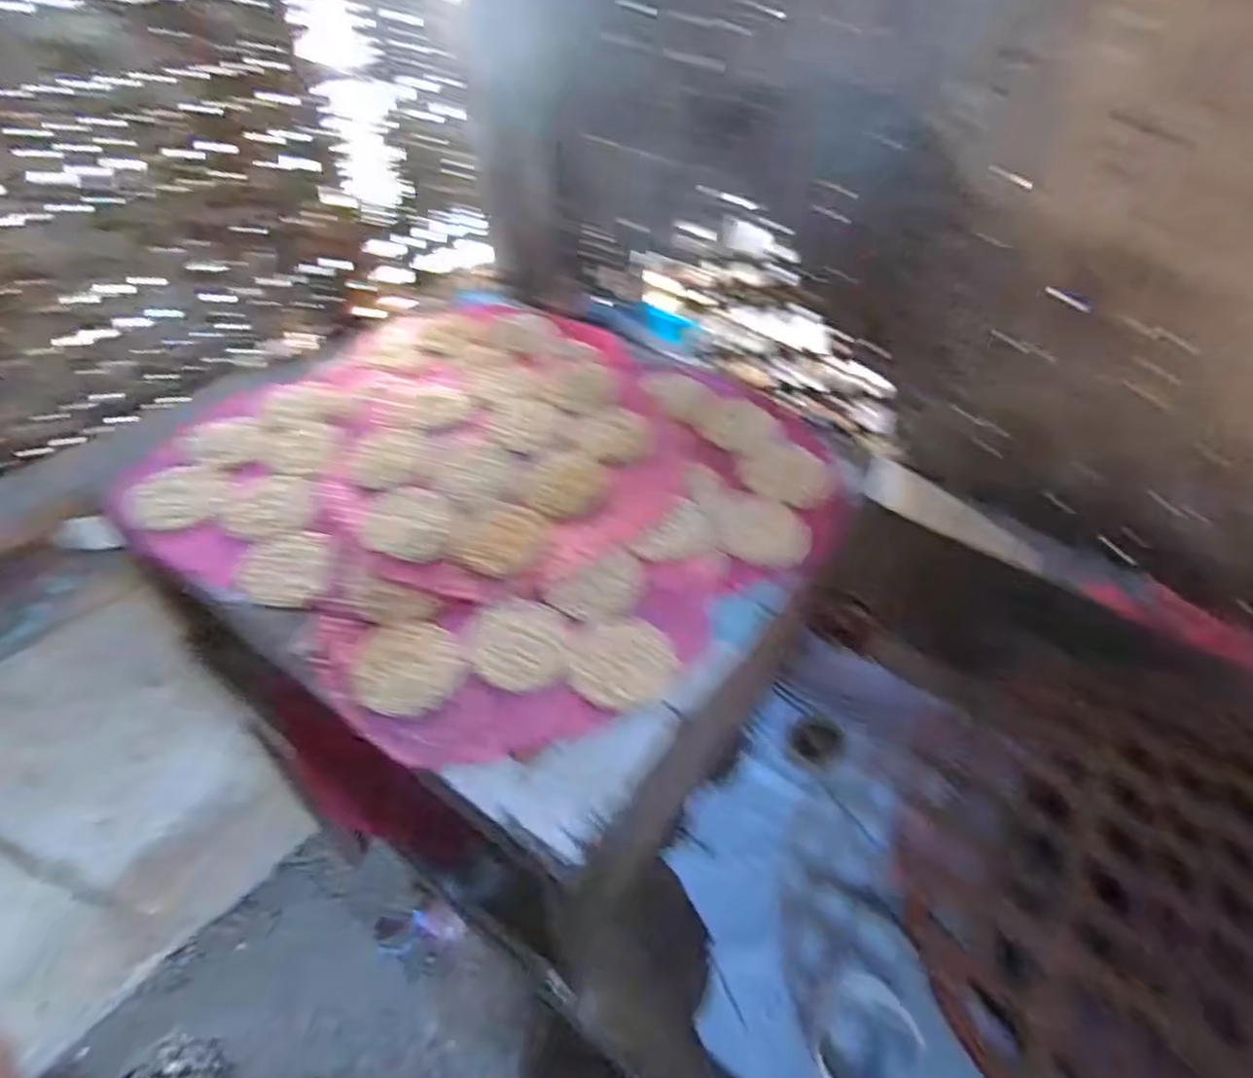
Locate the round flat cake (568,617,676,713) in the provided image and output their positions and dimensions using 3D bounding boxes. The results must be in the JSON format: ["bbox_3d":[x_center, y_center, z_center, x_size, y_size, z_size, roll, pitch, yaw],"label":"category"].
[{"bbox_3d":[-0.003,0.096,0.536,0.081,0.004,0.077,2,46,-2],"label":"round flat cake"}]

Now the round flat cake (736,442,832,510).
[{"bbox_3d":[0.157,-0.066,0.685,0.089,0.013,0.072,19,48,14],"label":"round flat cake"}]

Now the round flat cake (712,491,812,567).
[{"bbox_3d":[0.126,-0.009,0.646,0.090,0.014,0.074,15,47,9],"label":"round flat cake"}]

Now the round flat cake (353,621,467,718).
[{"bbox_3d":[-0.163,0.097,0.523,0.076,0.010,0.075,2,46,-2],"label":"round flat cake"}]

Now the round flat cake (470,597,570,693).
[{"bbox_3d":[-0.083,0.081,0.542,0.073,0.006,0.080,2,46,-2],"label":"round flat cake"}]

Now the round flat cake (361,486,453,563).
[{"bbox_3d":[-0.189,-0.014,0.601,0.070,0.010,0.079,0,46,-4],"label":"round flat cake"}]

